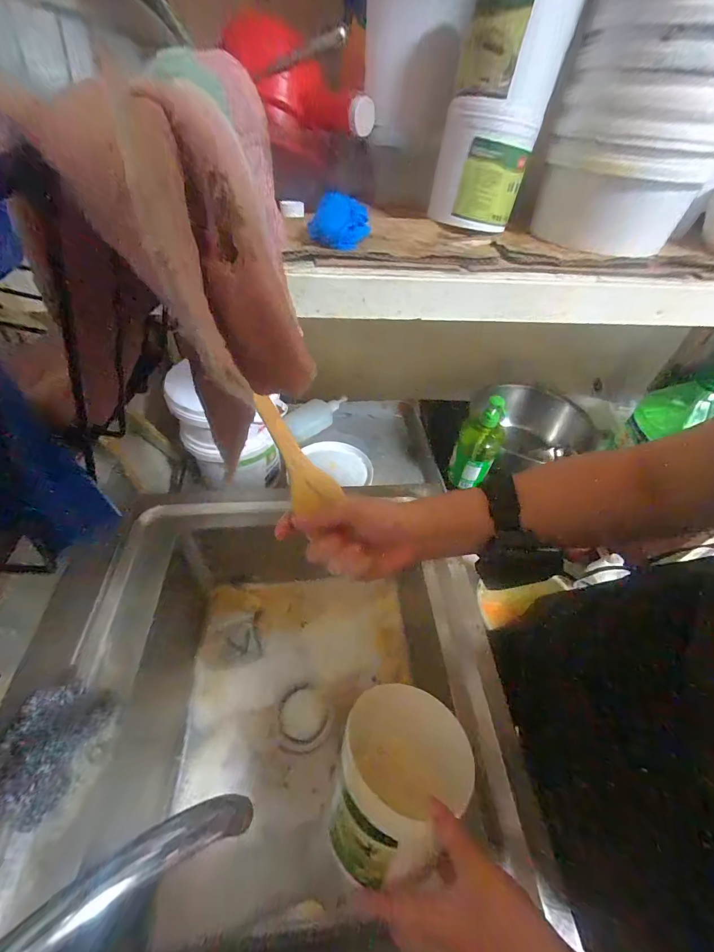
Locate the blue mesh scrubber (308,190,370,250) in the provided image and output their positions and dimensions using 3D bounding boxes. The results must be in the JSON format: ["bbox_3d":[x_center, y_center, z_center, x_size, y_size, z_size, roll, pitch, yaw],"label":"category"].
[{"bbox_3d":[-0.019,-0.318,0.445,0.068,0.044,0.080,6,48,1],"label":"blue mesh scrubber"}]

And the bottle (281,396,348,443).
[{"bbox_3d":[-0.110,-0.167,0.998,0.200,0.059,0.075,-35,58,-30],"label":"bottle"}]

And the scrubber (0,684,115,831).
[{"bbox_3d":[-0.325,0.284,0.386,0.059,0.067,0.111,4,48,0],"label":"scrubber"}]

